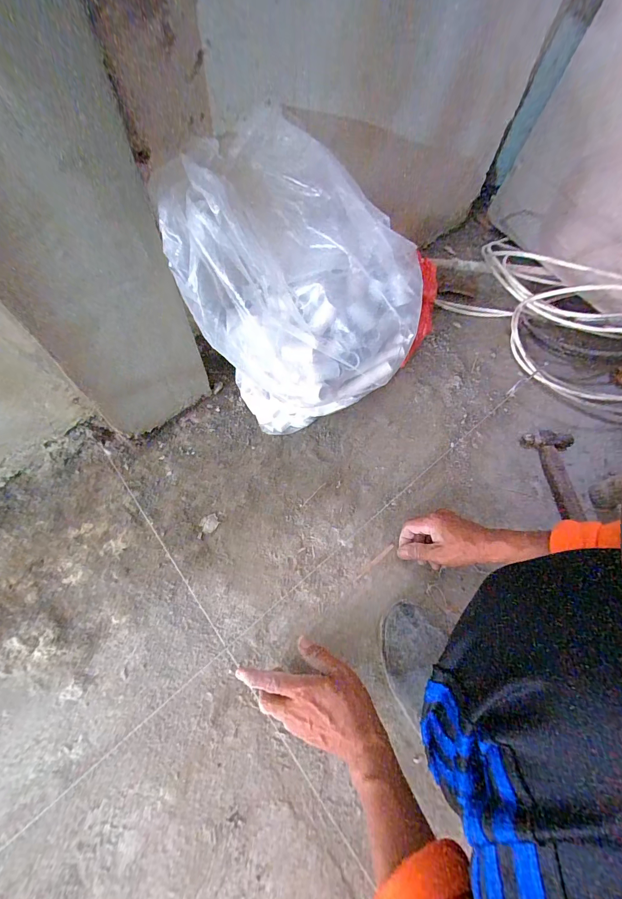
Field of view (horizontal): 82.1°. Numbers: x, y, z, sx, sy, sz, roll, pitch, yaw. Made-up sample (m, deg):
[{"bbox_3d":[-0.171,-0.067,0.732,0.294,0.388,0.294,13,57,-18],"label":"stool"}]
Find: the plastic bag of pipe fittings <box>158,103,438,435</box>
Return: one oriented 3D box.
[{"bbox_3d":[-0.011,-0.187,0.499,0.295,0.305,0.237,29,67,10],"label":"plastic bag of pipe fittings"}]

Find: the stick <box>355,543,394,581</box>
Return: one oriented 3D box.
[{"bbox_3d":[0.100,0.175,0.555,0.081,0.004,0.008,-37,74,-16],"label":"stick"}]

